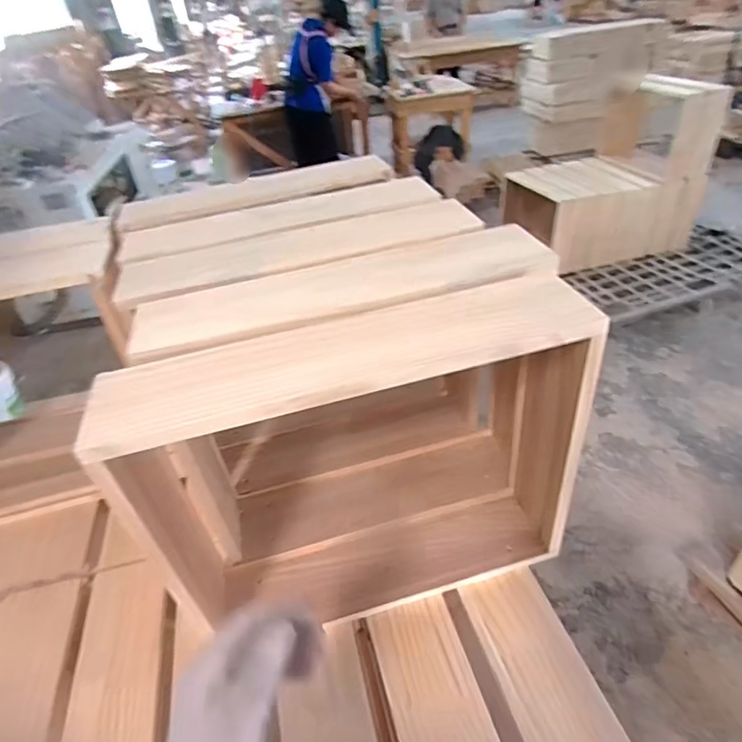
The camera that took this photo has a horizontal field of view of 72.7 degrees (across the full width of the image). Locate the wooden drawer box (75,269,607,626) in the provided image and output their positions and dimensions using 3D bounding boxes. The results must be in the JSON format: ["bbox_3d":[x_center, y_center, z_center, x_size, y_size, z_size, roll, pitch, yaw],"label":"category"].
[{"bbox_3d":[0.002,0.119,0.532,0.423,0.362,0.107,-13,38,-8],"label":"wooden drawer box"}]

